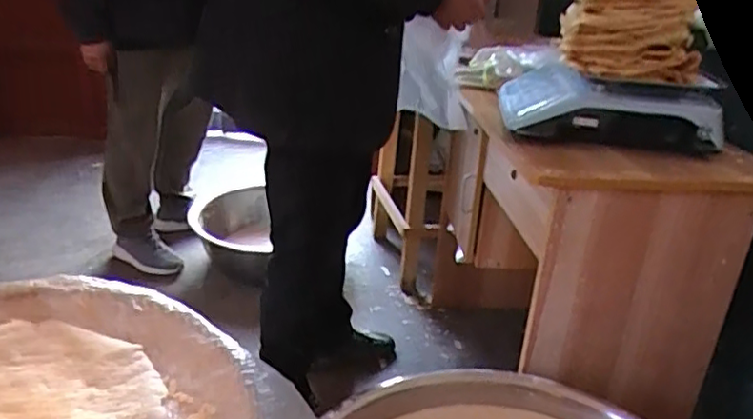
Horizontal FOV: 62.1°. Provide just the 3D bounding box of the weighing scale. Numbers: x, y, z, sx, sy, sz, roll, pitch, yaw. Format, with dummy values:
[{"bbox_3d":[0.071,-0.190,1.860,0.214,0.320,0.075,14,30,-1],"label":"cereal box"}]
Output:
[{"bbox_3d":[0.388,-0.187,1.091,0.332,0.100,0.218,4,24,0],"label":"weighing scale"}]

